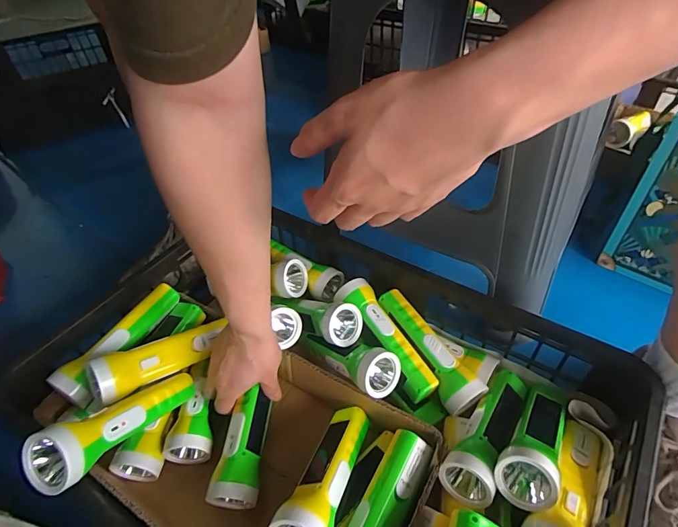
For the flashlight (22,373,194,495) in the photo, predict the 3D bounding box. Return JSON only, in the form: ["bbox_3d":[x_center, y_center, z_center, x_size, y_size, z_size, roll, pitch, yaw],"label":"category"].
[{"bbox_3d":[-0.210,0.151,0.401,0.045,0.045,0.164,16,15,20],"label":"flashlight"}]

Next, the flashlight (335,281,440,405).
[{"bbox_3d":[0.055,0.094,0.510,0.041,0.042,0.171,-26,62,-19],"label":"flashlight"}]

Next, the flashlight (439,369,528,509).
[{"bbox_3d":[0.164,0.177,0.439,0.047,0.044,0.167,25,33,26],"label":"flashlight"}]

